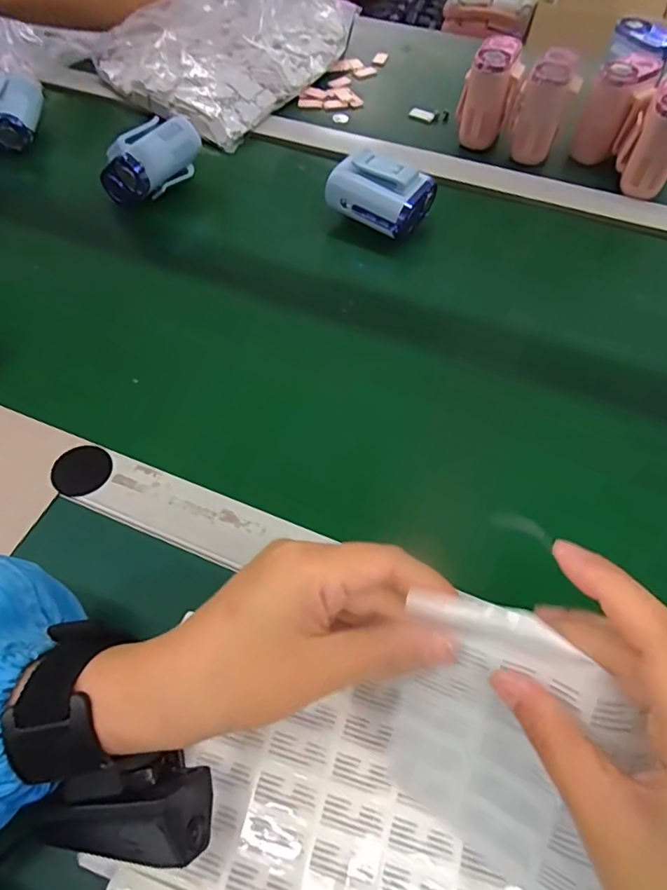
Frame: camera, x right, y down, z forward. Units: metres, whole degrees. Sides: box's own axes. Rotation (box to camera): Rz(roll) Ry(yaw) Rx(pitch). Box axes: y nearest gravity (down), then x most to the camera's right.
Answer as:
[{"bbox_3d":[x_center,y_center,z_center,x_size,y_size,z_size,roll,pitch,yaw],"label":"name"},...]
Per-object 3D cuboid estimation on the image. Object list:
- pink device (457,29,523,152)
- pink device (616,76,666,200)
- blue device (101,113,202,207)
[{"bbox_3d":[0.159,-0.358,0.558,0.055,0.079,0.067,14,58,10],"label":"pink device"},{"bbox_3d":[0.305,-0.286,0.511,0.058,0.076,0.067,27,61,17],"label":"pink device"},{"bbox_3d":[-0.166,-0.263,0.506,0.045,0.046,0.087,33,63,20],"label":"blue device"}]

